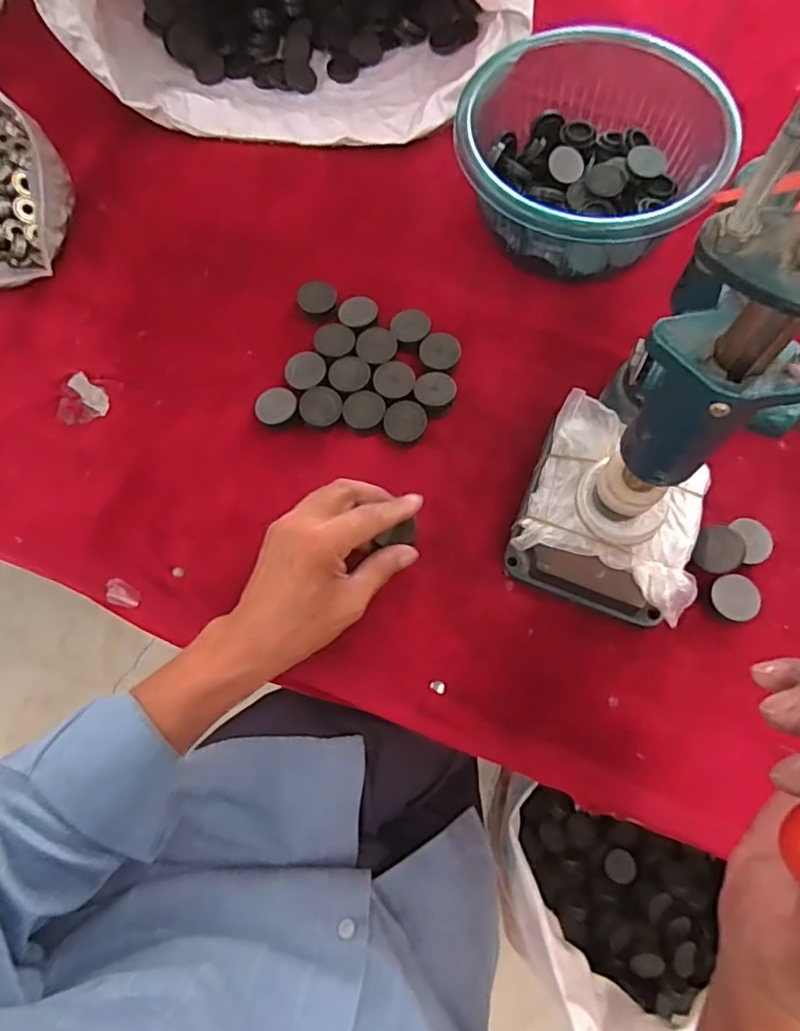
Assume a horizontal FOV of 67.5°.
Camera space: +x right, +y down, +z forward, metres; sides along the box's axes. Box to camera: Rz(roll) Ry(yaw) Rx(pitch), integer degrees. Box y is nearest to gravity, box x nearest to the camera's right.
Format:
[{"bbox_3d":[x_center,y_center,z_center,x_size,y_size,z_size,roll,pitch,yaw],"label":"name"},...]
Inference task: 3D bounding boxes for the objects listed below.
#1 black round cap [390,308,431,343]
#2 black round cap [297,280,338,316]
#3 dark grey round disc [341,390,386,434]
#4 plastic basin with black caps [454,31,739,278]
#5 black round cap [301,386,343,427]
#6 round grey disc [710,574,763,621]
[{"bbox_3d":[0.009,-0.151,0.494,0.032,0.022,0.030,0,72,1],"label":"black round cap"},{"bbox_3d":[-0.068,-0.180,0.500,0.032,0.016,0.026,4,72,3],"label":"black round cap"},{"bbox_3d":[-0.028,-0.081,0.470,0.033,0.014,0.030,-11,72,-2],"label":"dark grey round disc"},{"bbox_3d":[0.149,-0.300,0.503,0.191,0.086,0.193,-1,69,2],"label":"plastic basin with black caps"},{"bbox_3d":[-0.061,-0.084,0.471,0.031,0.014,0.030,0,72,1],"label":"black round cap"},{"bbox_3d":[0.227,0.056,0.405,0.029,0.004,0.031,-8,65,18],"label":"round grey disc"}]

